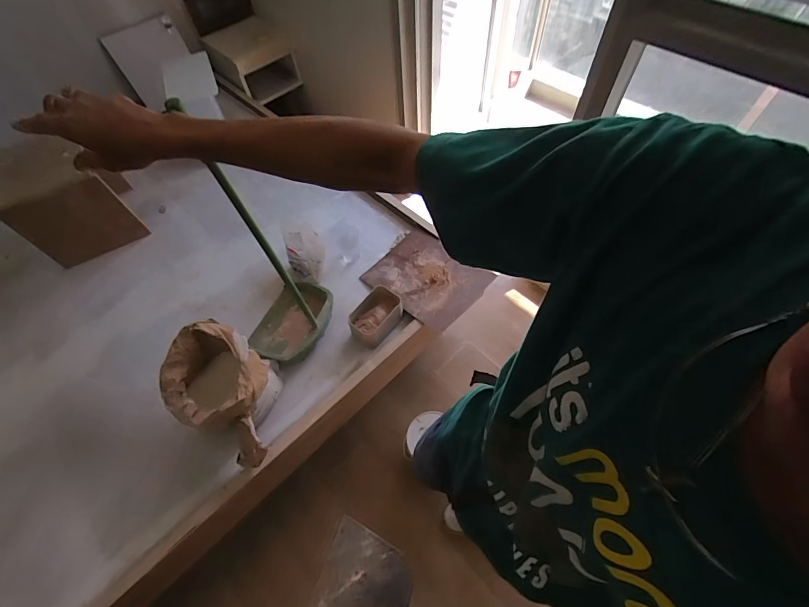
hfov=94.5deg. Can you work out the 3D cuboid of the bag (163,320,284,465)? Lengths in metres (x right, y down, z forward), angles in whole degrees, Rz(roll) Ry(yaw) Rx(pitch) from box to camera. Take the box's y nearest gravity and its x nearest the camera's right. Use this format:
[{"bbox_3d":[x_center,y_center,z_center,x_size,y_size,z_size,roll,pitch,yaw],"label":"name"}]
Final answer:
[{"bbox_3d":[-0.452,0.232,0.984,0.307,0.245,0.239,27,64,20],"label":"bag"}]

